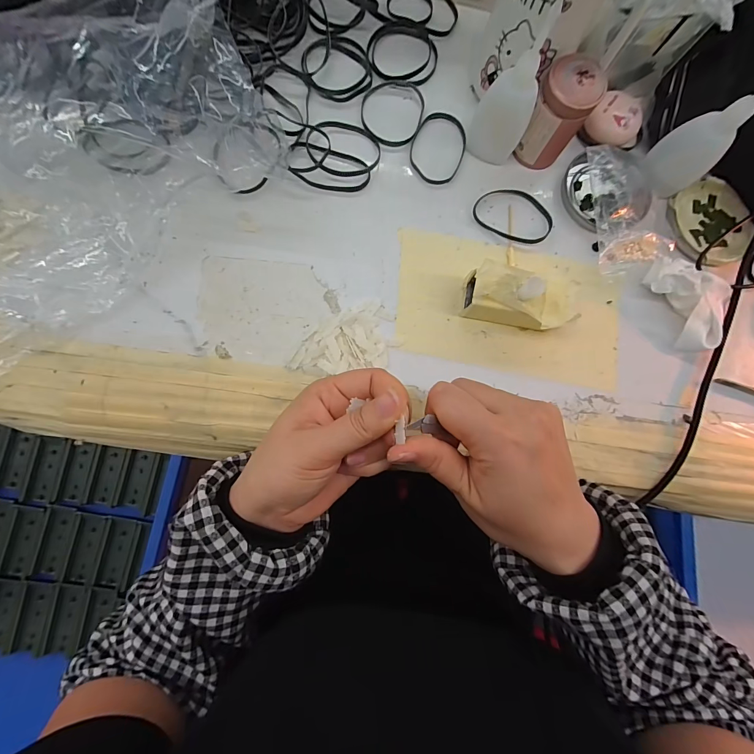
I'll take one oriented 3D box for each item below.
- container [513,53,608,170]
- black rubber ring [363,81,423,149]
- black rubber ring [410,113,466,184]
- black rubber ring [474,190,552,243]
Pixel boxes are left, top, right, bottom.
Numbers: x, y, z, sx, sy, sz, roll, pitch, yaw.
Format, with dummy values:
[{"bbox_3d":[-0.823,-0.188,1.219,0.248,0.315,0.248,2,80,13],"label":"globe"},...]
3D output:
[{"bbox_3d":[0.147,-0.216,0.289,0.044,0.066,0.041,0,83,-4],"label":"container"},{"bbox_3d":[0.014,-0.238,0.313,0.056,0.004,0.066,9,82,-3],"label":"black rubber ring"},{"bbox_3d":[0.055,-0.206,0.312,0.048,0.004,0.067,22,82,-1],"label":"black rubber ring"},{"bbox_3d":[0.123,-0.145,0.309,0.070,0.004,0.049,26,82,0],"label":"black rubber ring"}]

